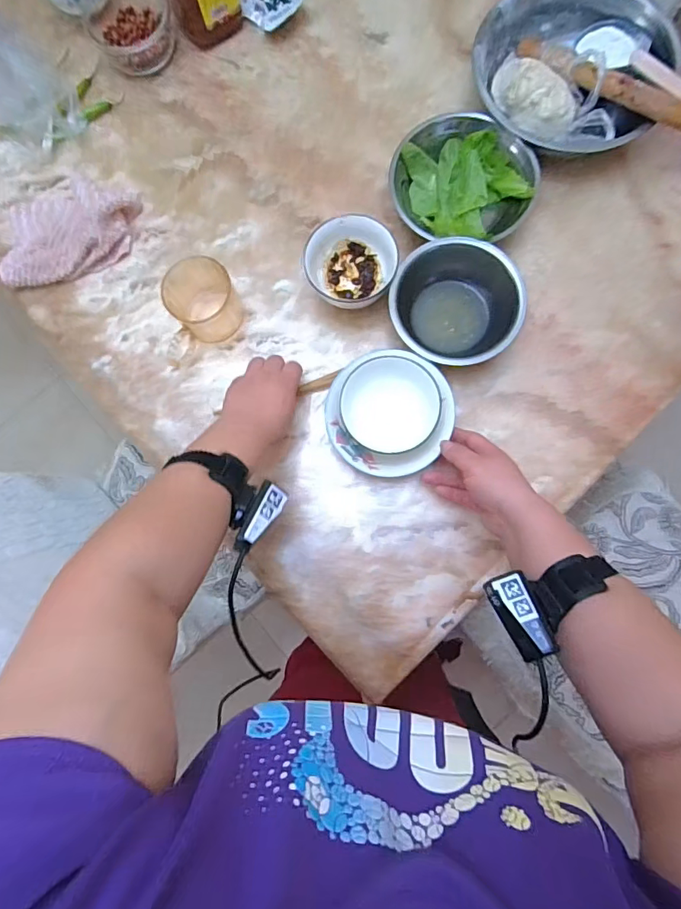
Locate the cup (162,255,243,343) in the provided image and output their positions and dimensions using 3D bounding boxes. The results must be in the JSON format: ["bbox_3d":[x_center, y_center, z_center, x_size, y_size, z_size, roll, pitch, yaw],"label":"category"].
[{"bbox_3d":[-0.168,-0.194,0.573,0.080,0.067,0.092,-43,82,-3],"label":"cup"}]

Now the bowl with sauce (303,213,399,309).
[{"bbox_3d":[0.016,-0.235,0.567,0.106,0.057,0.094,10,83,4],"label":"bowl with sauce"}]

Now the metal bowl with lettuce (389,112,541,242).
[{"bbox_3d":[0.148,-0.331,0.563,0.167,0.062,0.139,9,83,4],"label":"metal bowl with lettuce"}]

